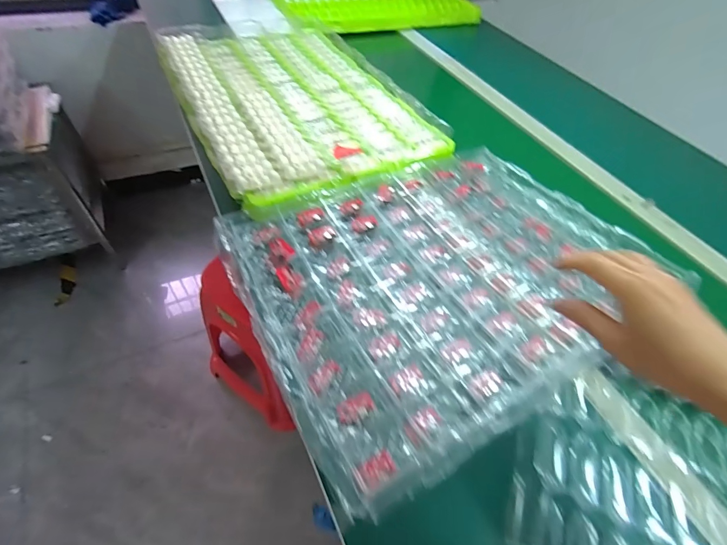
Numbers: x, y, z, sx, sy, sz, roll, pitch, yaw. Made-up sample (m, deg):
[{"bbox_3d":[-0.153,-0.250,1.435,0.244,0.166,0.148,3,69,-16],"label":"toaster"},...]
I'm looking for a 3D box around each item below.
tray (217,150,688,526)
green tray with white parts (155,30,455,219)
[{"bbox_3d":[0.111,-0.010,0.465,0.477,0.036,0.368,-21,57,-21],"label":"tray"},{"bbox_3d":[-0.137,-0.355,0.708,0.388,0.027,0.583,-20,57,-21],"label":"green tray with white parts"}]

